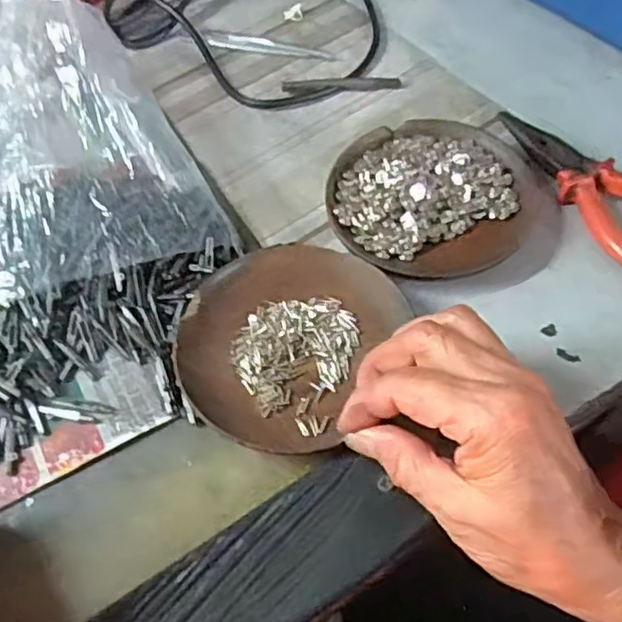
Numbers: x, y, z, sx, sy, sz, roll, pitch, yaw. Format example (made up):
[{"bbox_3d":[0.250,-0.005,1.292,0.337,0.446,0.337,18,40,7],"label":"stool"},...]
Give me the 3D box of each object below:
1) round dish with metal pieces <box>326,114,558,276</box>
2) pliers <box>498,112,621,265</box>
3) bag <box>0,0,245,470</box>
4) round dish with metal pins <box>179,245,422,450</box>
[{"bbox_3d":[0.070,-0.068,0.372,0.119,0.019,0.107,-25,59,-11],"label":"round dish with metal pieces"},{"bbox_3d":[0.158,-0.070,0.368,0.048,0.016,0.142,-32,60,-15],"label":"pliers"},{"bbox_3d":[-0.135,-0.076,0.354,0.156,0.085,0.278,-16,57,-6],"label":"bag"},{"bbox_3d":[-0.015,0.014,0.325,0.095,0.017,0.109,23,62,18],"label":"round dish with metal pins"}]

